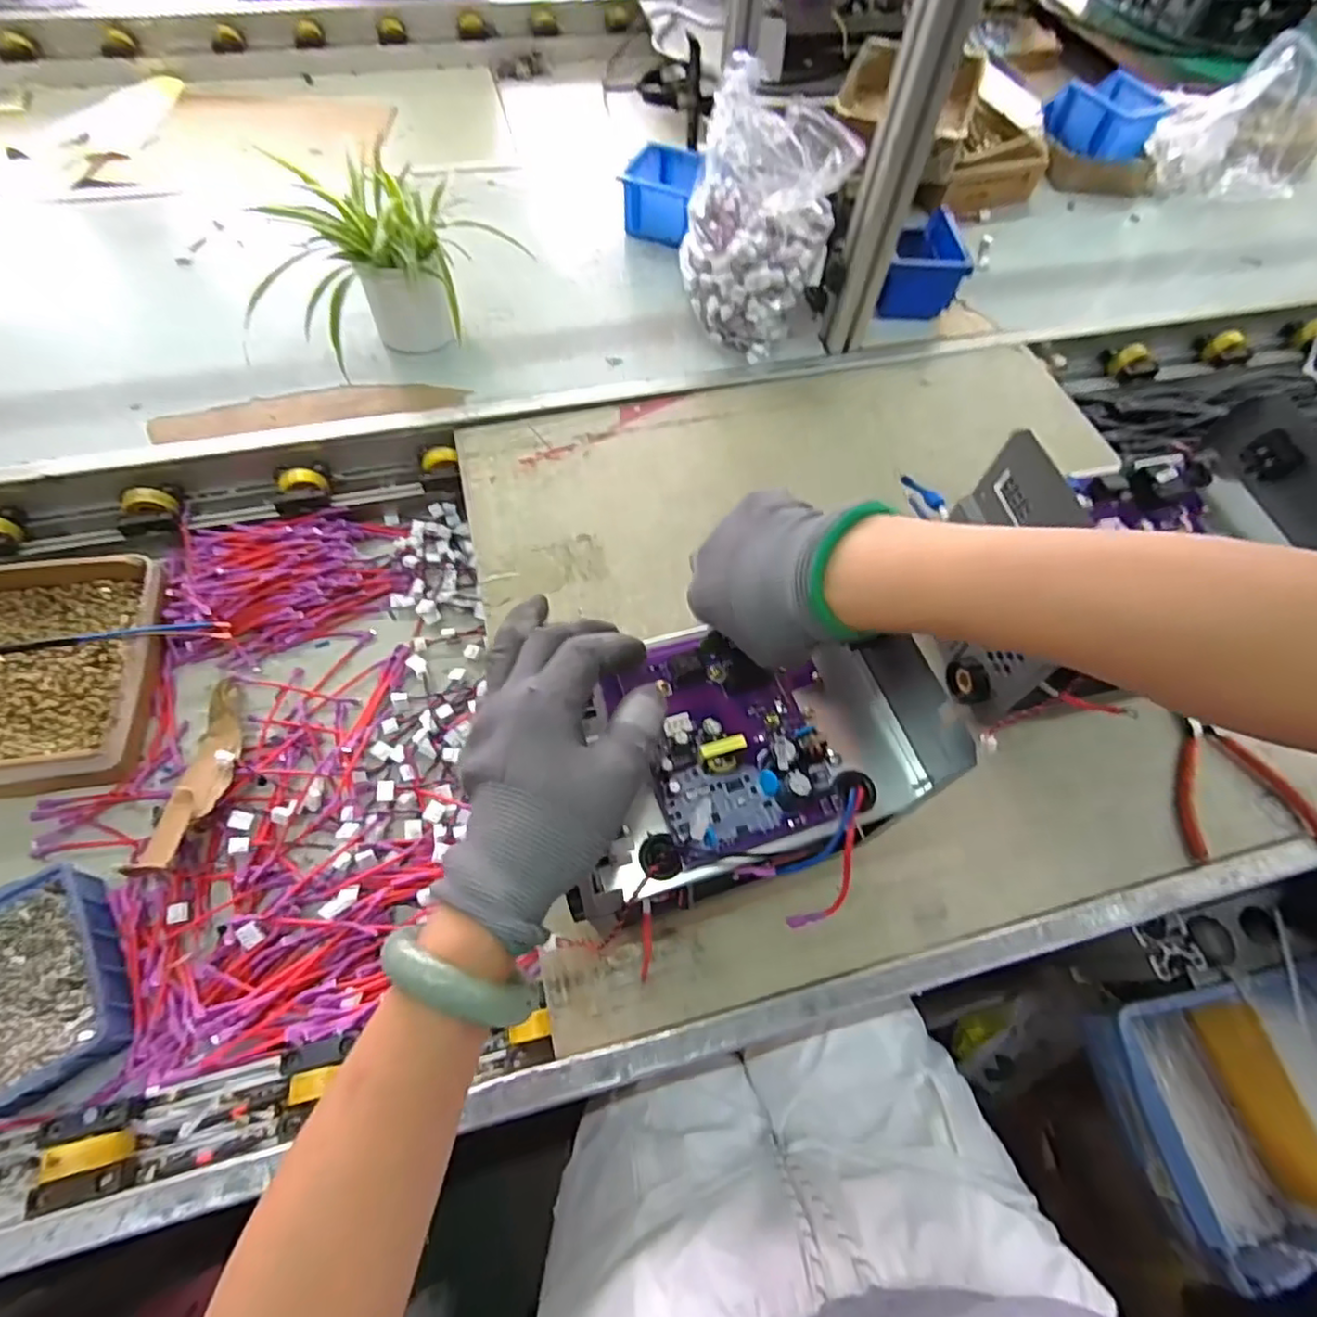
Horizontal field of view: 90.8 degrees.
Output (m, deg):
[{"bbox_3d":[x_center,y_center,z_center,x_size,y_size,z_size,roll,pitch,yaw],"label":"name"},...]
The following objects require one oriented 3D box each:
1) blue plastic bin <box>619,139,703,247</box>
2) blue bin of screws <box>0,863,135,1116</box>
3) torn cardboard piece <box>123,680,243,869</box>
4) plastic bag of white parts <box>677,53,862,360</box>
[{"bbox_3d":[0.003,-0.629,0.883,0.087,0.072,0.112,16,63,7],"label":"blue plastic bin"},{"bbox_3d":[-0.464,0.243,0.480,0.103,0.043,0.152,-27,66,-17],"label":"blue bin of screws"},{"bbox_3d":[-0.400,0.099,0.572,0.054,0.029,0.180,-3,49,-3],"label":"torn cardboard piece"},{"bbox_3d":[0.112,-0.470,0.719,0.165,0.207,0.160,10,63,5],"label":"plastic bag of white parts"}]

